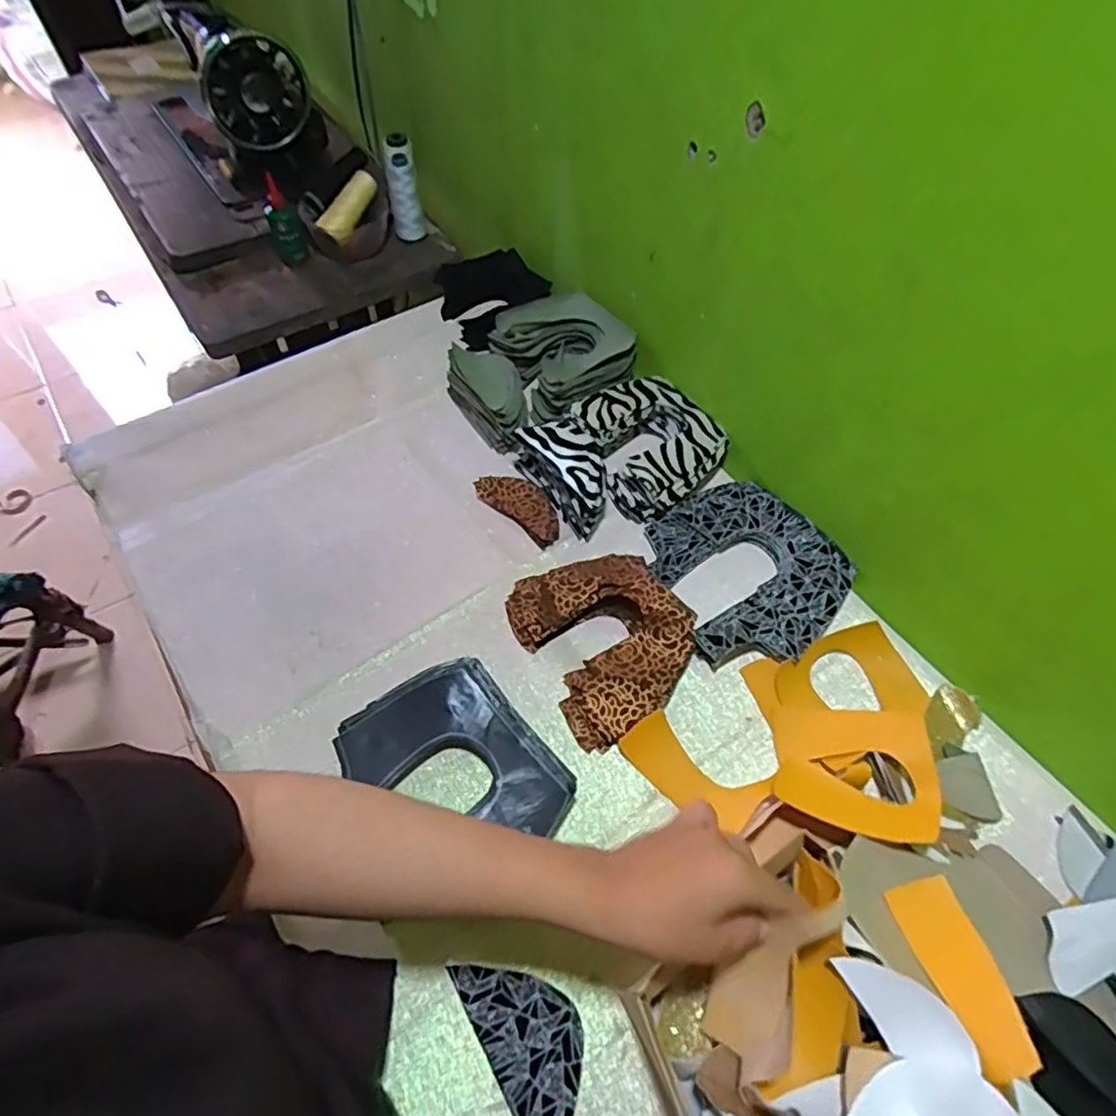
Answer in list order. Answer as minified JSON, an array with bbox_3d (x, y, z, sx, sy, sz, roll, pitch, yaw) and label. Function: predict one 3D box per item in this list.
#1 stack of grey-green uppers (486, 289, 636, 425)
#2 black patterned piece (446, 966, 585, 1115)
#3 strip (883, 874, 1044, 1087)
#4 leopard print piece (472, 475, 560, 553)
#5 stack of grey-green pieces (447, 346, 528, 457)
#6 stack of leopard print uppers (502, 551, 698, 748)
[{"bbox_3d":[0.006,-0.244,0.813,0.142,0.080,0.161,-33,65,-21],"label":"stack of grey-green uppers"},{"bbox_3d":[-0.017,0.344,0.468,0.066,0.006,0.131,-27,63,-18],"label":"black patterned piece"},{"bbox_3d":[0.252,0.257,0.412,0.045,0.008,0.111,-8,38,-3],"label":"strip"},{"bbox_3d":[-0.040,-0.058,0.714,0.110,0.017,0.047,36,63,19],"label":"leopard print piece"},{"bbox_3d":[-0.074,-0.189,0.759,0.064,0.071,0.131,-27,63,-18],"label":"stack of grey-green pieces"},{"bbox_3d":[0.044,0.068,0.616,0.141,0.042,0.177,-25,62,-17],"label":"stack of leopard print uppers"}]

